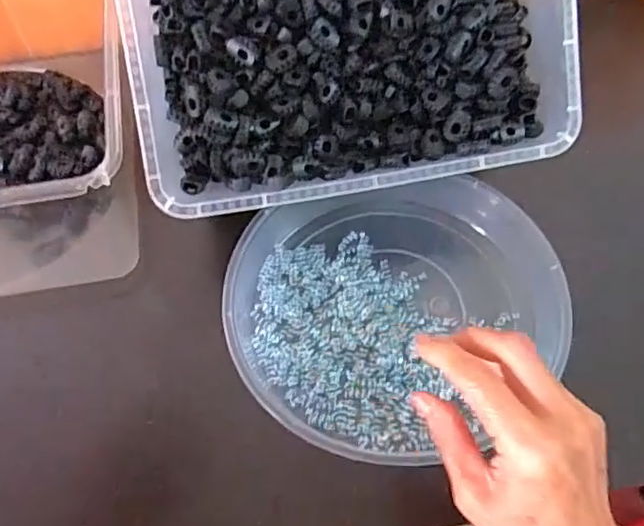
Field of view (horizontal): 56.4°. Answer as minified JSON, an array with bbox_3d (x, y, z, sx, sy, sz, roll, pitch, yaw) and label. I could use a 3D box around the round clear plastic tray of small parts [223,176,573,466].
[{"bbox_3d":[0.052,0.031,0.434,0.230,0.032,0.207,-2,59,-1],"label":"round clear plastic tray of small parts"}]

